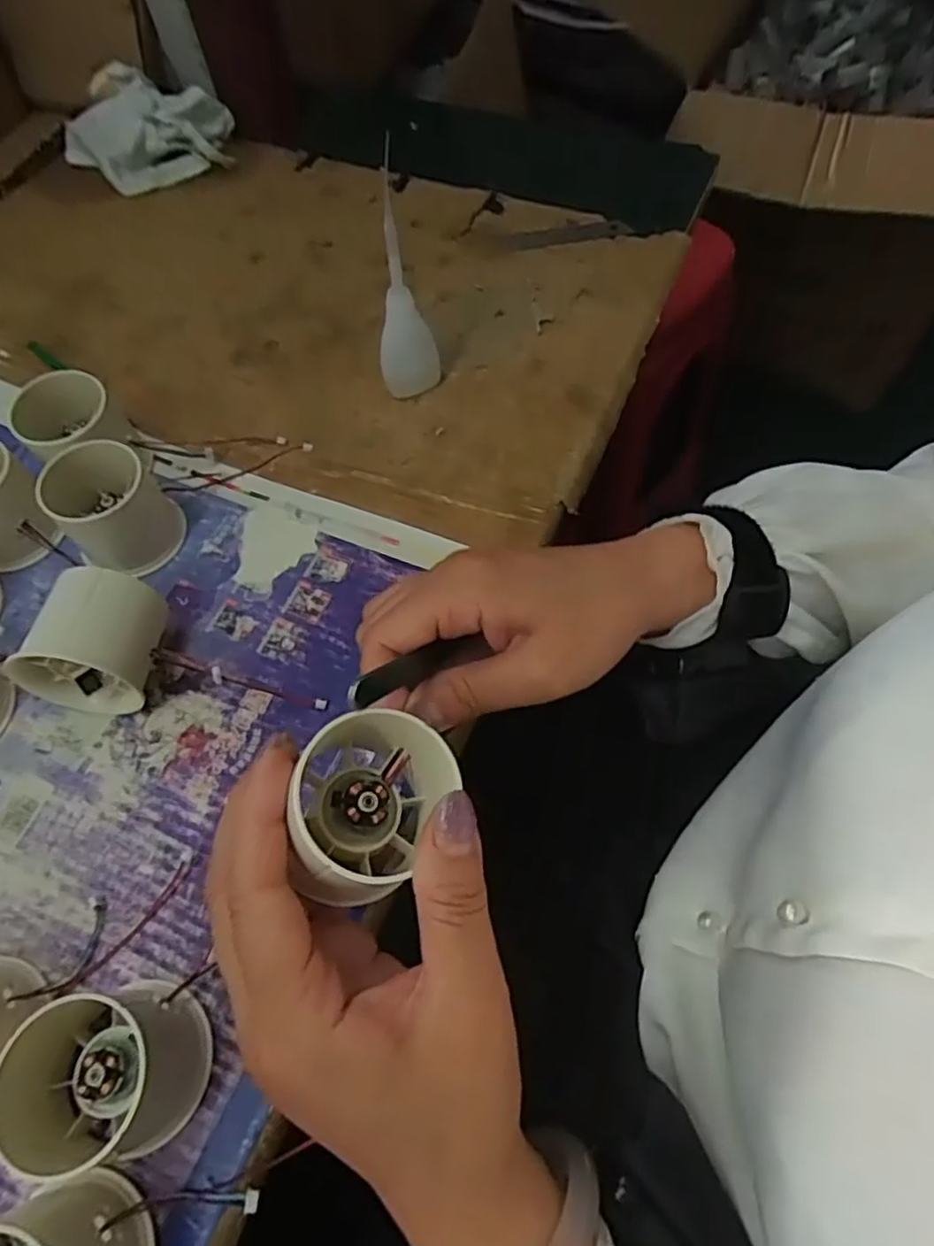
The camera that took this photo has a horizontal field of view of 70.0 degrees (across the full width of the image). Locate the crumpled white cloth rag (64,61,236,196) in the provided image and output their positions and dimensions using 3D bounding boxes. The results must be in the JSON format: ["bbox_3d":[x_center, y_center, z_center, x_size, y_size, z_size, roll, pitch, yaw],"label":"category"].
[{"bbox_3d":[-0.248,-0.385,0.516,0.121,0.046,0.086,-24,65,-10],"label":"crumpled white cloth rag"}]

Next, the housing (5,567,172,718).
[{"bbox_3d":[-0.174,0.008,0.309,0.062,0.060,0.051,2,63,2],"label":"housing"}]

